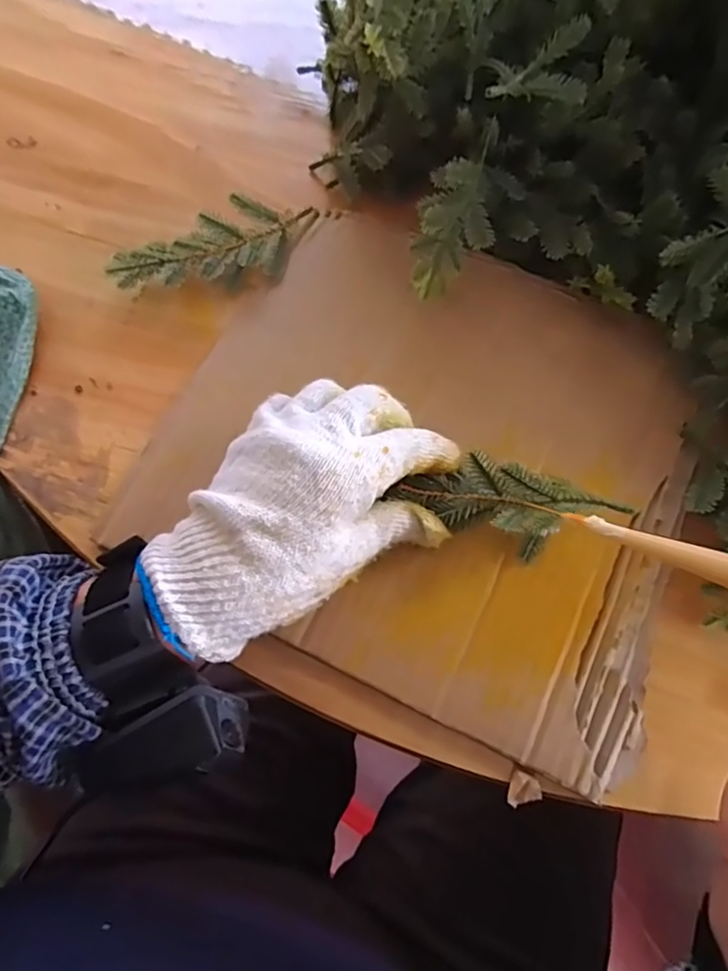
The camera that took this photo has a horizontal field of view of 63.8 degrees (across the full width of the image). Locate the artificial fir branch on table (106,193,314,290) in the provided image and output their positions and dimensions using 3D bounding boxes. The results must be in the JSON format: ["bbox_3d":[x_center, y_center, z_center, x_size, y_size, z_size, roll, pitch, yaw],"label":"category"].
[{"bbox_3d":[-0.090,-0.144,0.357,0.121,0.022,0.047,-29,72,-11],"label":"artificial fir branch on table"}]

